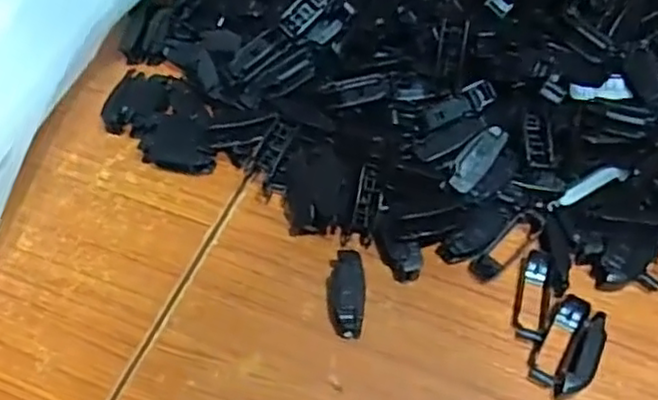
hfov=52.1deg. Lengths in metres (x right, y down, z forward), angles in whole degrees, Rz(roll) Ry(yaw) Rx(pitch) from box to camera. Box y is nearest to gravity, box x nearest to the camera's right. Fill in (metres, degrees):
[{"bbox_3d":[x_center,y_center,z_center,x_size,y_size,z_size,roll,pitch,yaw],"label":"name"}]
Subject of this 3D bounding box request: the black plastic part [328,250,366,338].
[{"bbox_3d":[0.011,0.053,0.385,0.020,0.016,0.049,1,55,-2],"label":"black plastic part"}]

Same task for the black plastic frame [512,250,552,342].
[{"bbox_3d":[0.122,0.054,0.396,0.019,0.009,0.056,15,56,8],"label":"black plastic frame"}]

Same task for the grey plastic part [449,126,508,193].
[{"bbox_3d":[0.090,-0.025,0.409,0.017,0.006,0.047,34,79,20],"label":"grey plastic part"}]

